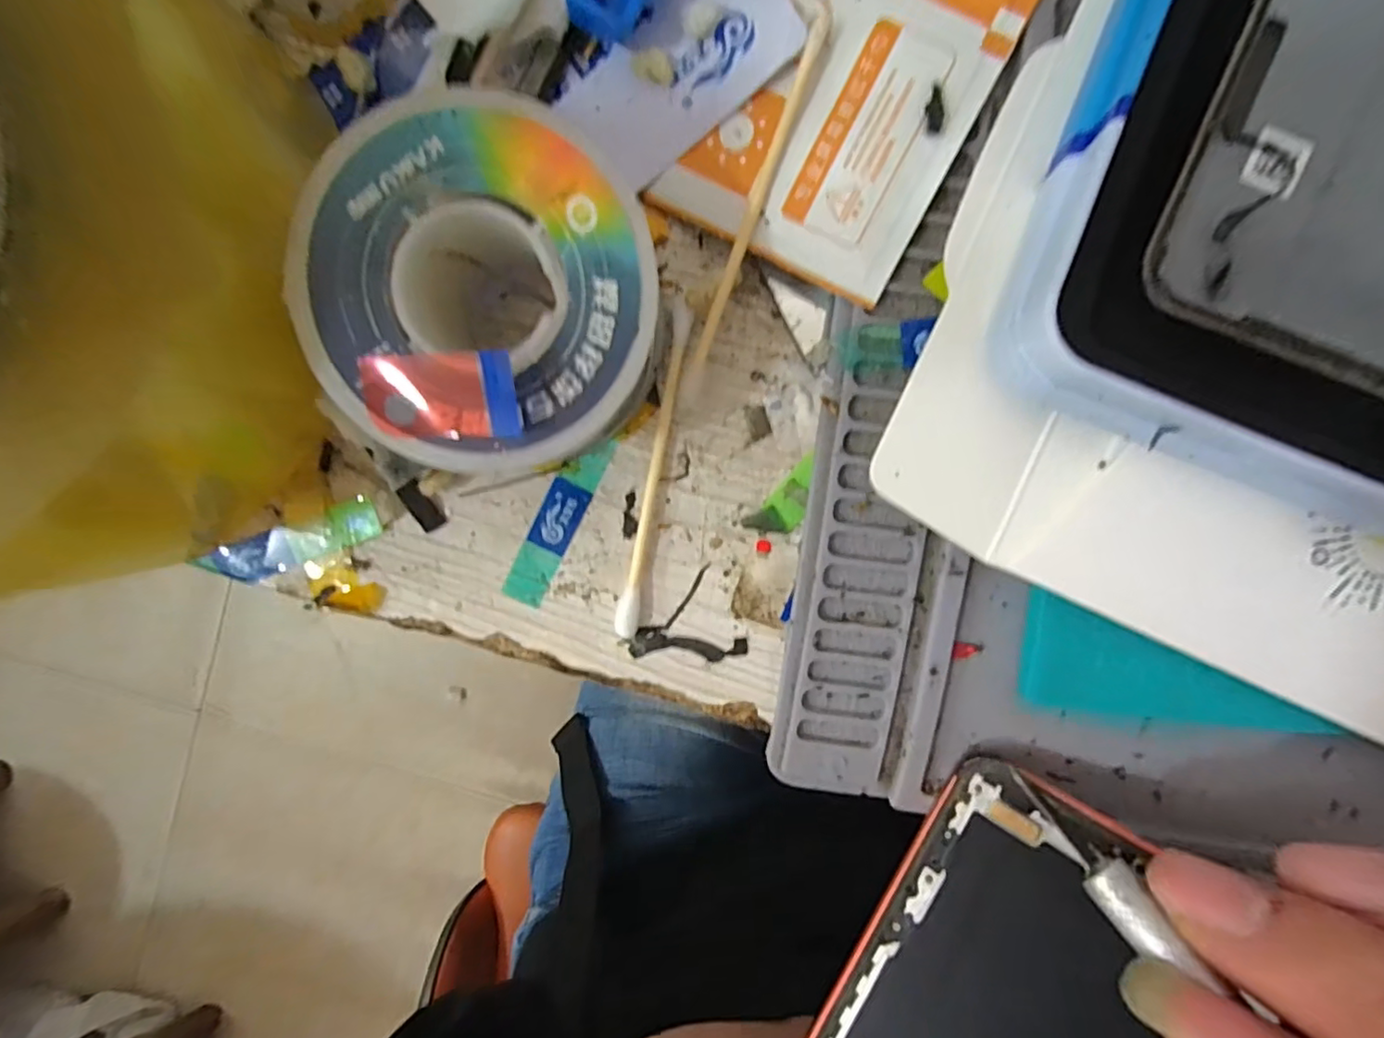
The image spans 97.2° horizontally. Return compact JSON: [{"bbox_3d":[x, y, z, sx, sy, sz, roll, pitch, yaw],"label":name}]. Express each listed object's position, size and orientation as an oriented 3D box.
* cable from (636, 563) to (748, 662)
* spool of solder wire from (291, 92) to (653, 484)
[{"bbox_3d":[-0.002,0.024,0.126,0.021,0.004,0.019,-29,94,3],"label":"cable"},{"bbox_3d":[-0.031,-0.036,0.105,0.052,0.033,0.052,3,95,0],"label":"spool of solder wire"}]

